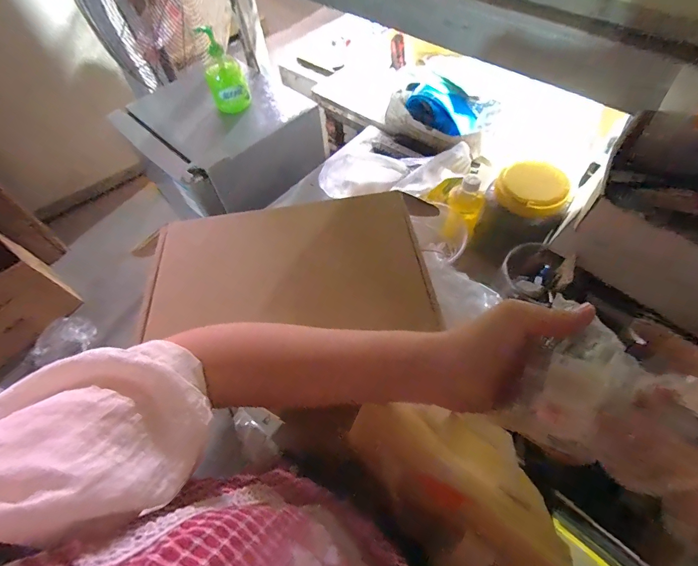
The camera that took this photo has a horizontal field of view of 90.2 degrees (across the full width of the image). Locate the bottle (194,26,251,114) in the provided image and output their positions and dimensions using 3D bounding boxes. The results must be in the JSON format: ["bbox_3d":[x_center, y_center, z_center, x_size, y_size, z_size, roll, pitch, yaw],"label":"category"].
[{"bbox_3d":[-0.270,-0.451,0.759,0.081,0.157,0.064,-15,60,-7],"label":"bottle"}]

